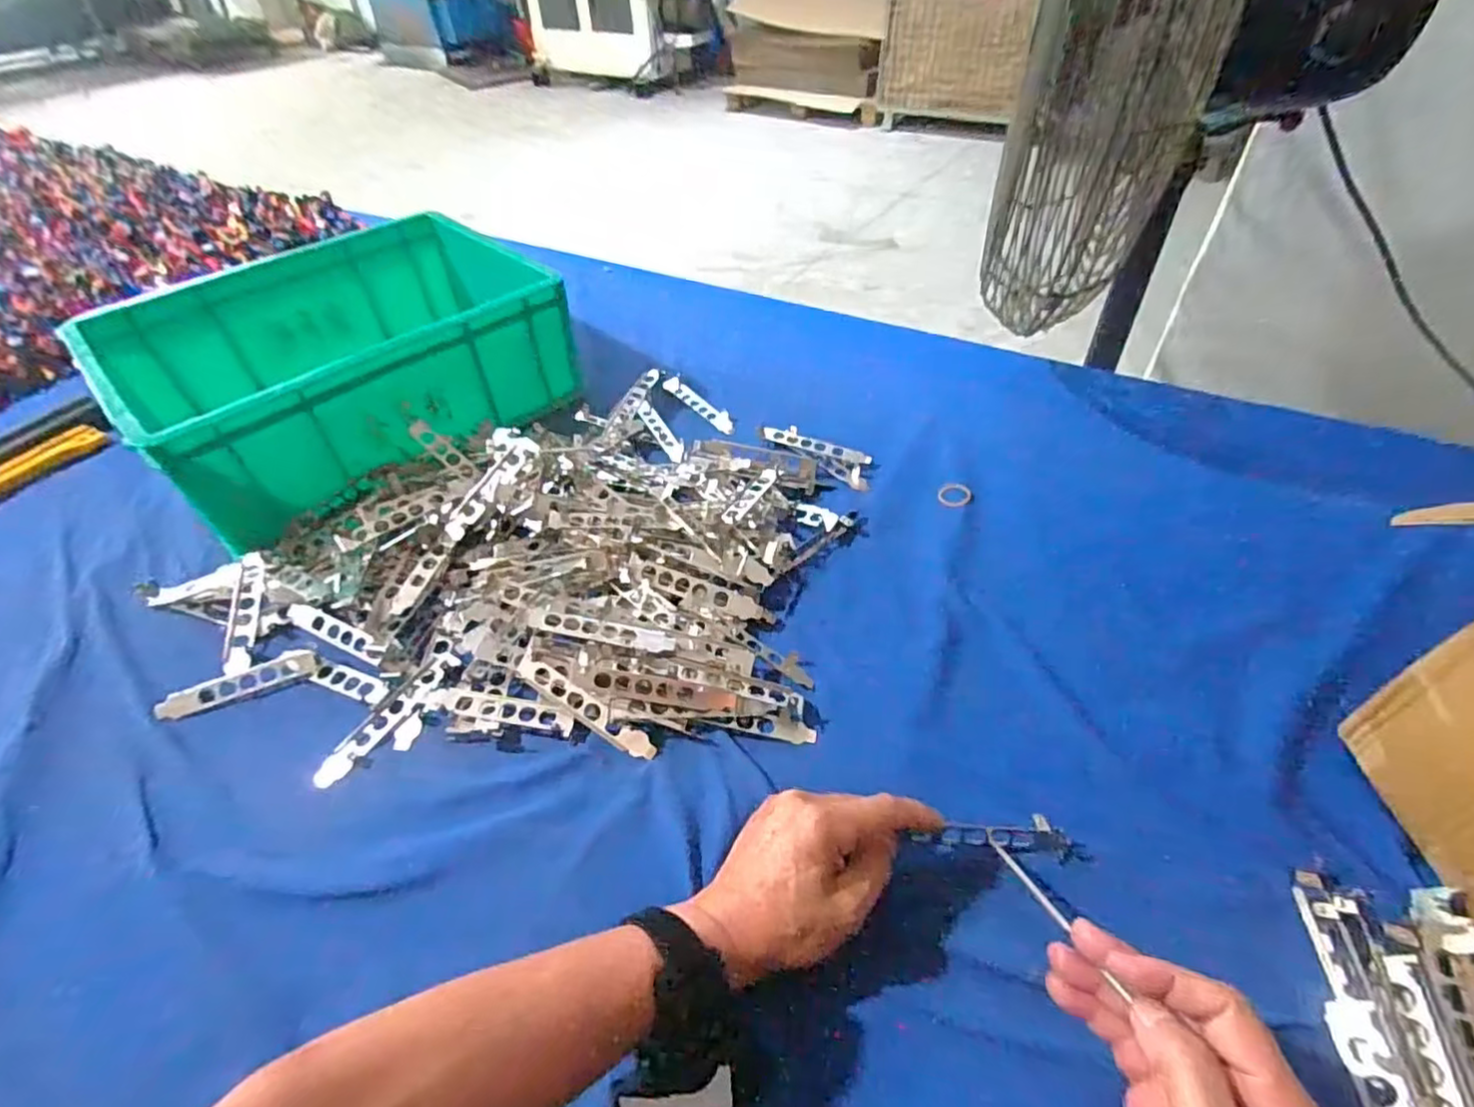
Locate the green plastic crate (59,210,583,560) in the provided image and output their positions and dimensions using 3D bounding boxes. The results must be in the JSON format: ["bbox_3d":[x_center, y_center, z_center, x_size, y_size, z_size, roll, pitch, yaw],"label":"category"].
[{"bbox_3d":[-0.423,-0.216,0.724,0.403,0.123,0.319,-36,54,-28],"label":"green plastic crate"}]

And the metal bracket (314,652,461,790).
[{"bbox_3d":[-0.261,0.121,0.494,0.024,0.006,0.121,24,52,24],"label":"metal bracket"}]

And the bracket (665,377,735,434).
[{"bbox_3d":[-0.044,-0.172,0.765,0.029,0.009,0.120,-34,53,-27],"label":"bracket"}]

